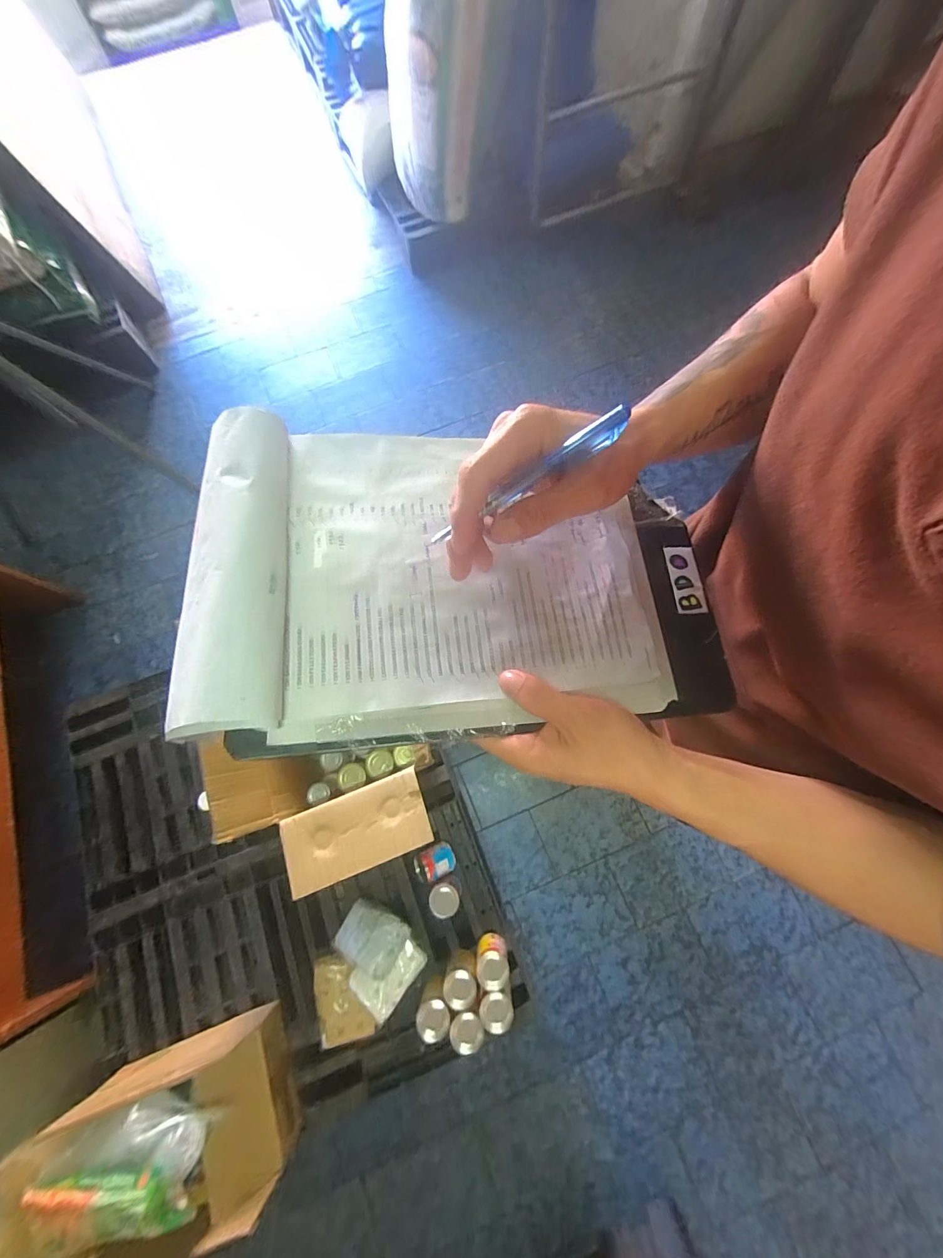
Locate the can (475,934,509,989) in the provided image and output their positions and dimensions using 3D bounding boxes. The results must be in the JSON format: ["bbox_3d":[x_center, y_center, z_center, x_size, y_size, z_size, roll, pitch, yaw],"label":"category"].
[{"bbox_3d":[0.050,0.792,0.976,0.072,0.100,0.076,0,75,1],"label":"can"}]

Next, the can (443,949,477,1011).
[{"bbox_3d":[-0.025,0.822,0.966,0.072,0.095,0.073,0,75,1],"label":"can"}]

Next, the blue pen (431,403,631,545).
[{"bbox_3d":[0.030,-0.086,0.241,0.131,0.008,0.010,-29,73,18],"label":"blue pen"}]

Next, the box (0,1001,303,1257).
[{"bbox_3d":[-0.664,1.079,0.818,0.511,0.258,0.285,-21,76,-4],"label":"box"}]

